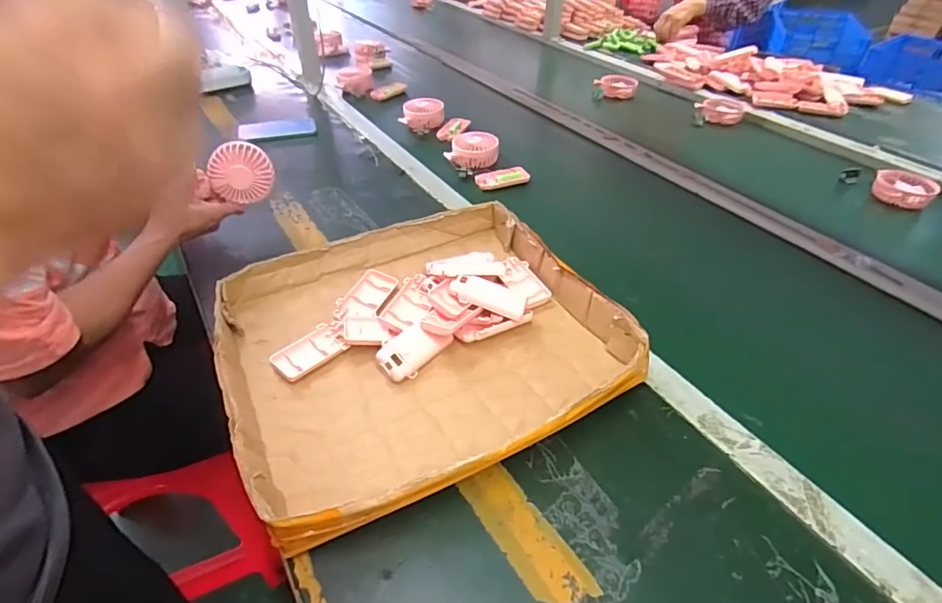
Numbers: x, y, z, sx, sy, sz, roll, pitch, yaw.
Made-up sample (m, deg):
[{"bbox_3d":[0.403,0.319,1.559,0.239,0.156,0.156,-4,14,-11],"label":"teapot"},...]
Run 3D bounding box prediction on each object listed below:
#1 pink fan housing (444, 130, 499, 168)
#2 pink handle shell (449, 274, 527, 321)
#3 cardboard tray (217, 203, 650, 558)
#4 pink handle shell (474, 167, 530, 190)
[{"bbox_3d":[0.002,-0.286,0.948,0.080,0.034,0.074,20,45,21],"label":"pink fan housing"},{"bbox_3d":[0.021,-0.007,0.612,0.092,0.012,0.037,20,46,2],"label":"pink handle shell"},{"bbox_3d":[-0.061,0.037,0.583,0.402,0.060,0.376,-19,44,-21],"label":"cardboard tray"},{"bbox_3d":[0.055,-0.221,0.904,0.094,0.020,0.039,-11,42,-13],"label":"pink handle shell"}]

